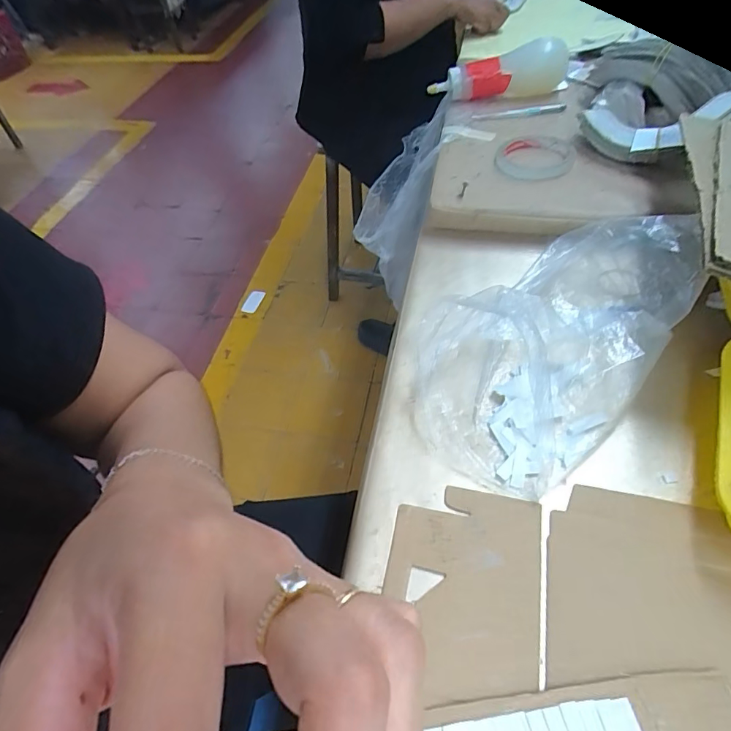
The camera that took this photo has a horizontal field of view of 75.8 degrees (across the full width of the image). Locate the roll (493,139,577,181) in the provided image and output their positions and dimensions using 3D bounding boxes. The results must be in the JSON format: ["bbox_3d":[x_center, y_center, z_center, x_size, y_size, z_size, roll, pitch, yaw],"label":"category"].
[{"bbox_3d":[0.224,-0.274,0.621,0.097,0.021,0.097,-3,51,4],"label":"roll"}]

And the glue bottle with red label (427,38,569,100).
[{"bbox_3d":[0.216,-0.455,0.733,0.224,0.053,0.062,-15,51,-6],"label":"glue bottle with red label"}]

